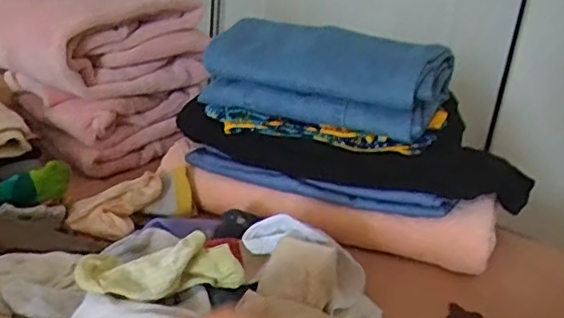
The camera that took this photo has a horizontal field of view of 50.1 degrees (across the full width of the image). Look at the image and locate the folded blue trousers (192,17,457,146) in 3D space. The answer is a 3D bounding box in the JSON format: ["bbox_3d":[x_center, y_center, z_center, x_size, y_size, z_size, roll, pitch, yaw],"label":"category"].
[{"bbox_3d":[0.046,-0.087,0.618,0.237,0.078,0.108,14,25,17],"label":"folded blue trousers"}]

